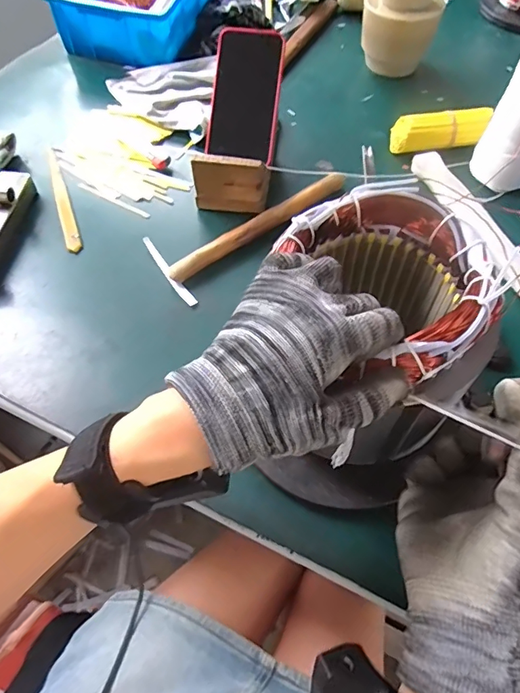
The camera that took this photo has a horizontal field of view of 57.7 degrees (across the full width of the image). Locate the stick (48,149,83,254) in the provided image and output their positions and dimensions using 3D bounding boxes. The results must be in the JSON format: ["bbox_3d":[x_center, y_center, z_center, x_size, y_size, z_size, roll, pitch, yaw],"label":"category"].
[{"bbox_3d":[-0.243,-0.183,0.578,0.017,0.006,0.195,-20,59,-11],"label":"stick"}]

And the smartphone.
[{"bbox_3d":[-0.018,-0.304,0.570,0.083,0.014,0.152,8,98,8],"label":"smartphone"}]

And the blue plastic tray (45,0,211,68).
[{"bbox_3d":[-0.192,-0.590,0.789,0.193,0.082,0.293,14,58,9],"label":"blue plastic tray"}]

